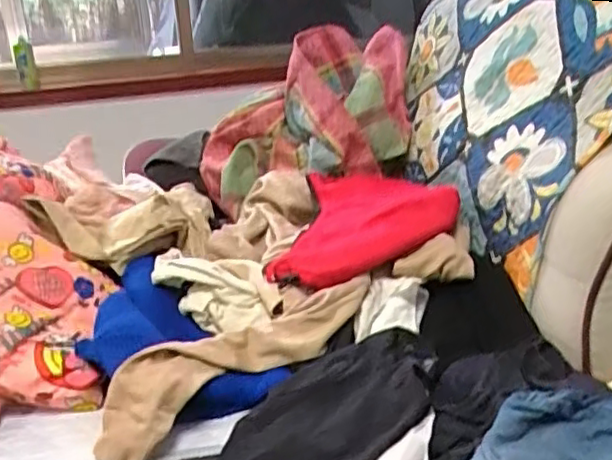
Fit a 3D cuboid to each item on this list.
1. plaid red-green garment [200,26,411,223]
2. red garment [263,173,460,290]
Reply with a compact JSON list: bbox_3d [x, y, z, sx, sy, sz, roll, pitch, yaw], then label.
[{"bbox_3d":[-0.013,-0.208,1.249,0.415,0.315,0.187,-2,21,3],"label":"plaid red-green garment"},{"bbox_3d":[0.098,-0.008,1.028,0.272,0.094,0.328,3,22,15],"label":"red garment"}]

